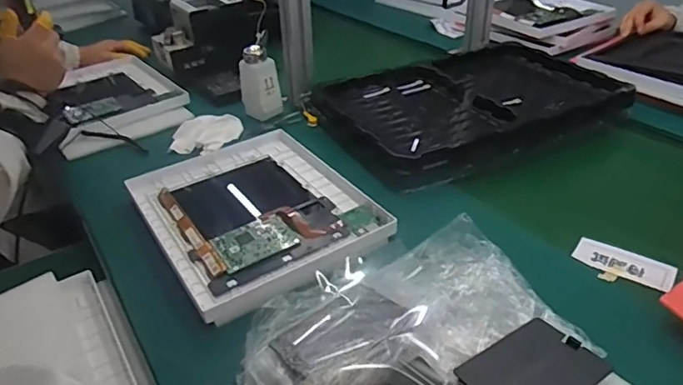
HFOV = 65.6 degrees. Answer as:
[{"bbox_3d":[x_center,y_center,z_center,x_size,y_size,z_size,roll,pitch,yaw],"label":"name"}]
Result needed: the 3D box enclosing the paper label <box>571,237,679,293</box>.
[{"bbox_3d":[0.330,0.083,0.621,0.105,0.004,0.053,19,40,29],"label":"paper label"}]

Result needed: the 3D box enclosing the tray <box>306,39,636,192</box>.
[{"bbox_3d":[0.217,-0.167,0.915,0.473,0.032,0.327,-17,37,-20],"label":"tray"}]

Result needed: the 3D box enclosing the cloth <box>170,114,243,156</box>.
[{"bbox_3d":[-0.230,-0.102,0.921,0.097,0.028,0.122,14,37,23],"label":"cloth"}]

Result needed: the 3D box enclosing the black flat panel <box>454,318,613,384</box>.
[{"bbox_3d":[0.171,0.159,0.474,0.117,0.008,0.083,-23,39,-27],"label":"black flat panel"}]

